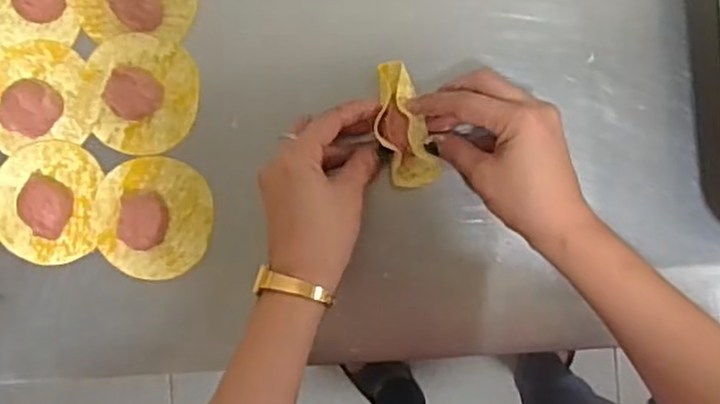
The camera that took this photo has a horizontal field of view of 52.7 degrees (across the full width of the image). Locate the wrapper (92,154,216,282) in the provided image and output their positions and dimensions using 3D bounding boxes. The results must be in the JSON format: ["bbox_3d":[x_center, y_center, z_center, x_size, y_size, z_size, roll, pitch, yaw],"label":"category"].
[{"bbox_3d":[-0.144,0.011,0.496,0.079,0.024,0.081,0,89,1],"label":"wrapper"}]

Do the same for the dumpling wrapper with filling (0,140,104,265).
[{"bbox_3d":[-0.220,0.000,0.497,0.075,0.023,0.083,4,90,1],"label":"dumpling wrapper with filling"}]

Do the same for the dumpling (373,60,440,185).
[{"bbox_3d":[0.029,-0.050,0.485,0.033,0.026,0.085,-14,99,1],"label":"dumpling"}]

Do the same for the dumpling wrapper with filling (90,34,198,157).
[{"bbox_3d":[-0.151,-0.075,0.499,0.074,0.022,0.080,1,90,1],"label":"dumpling wrapper with filling"}]

